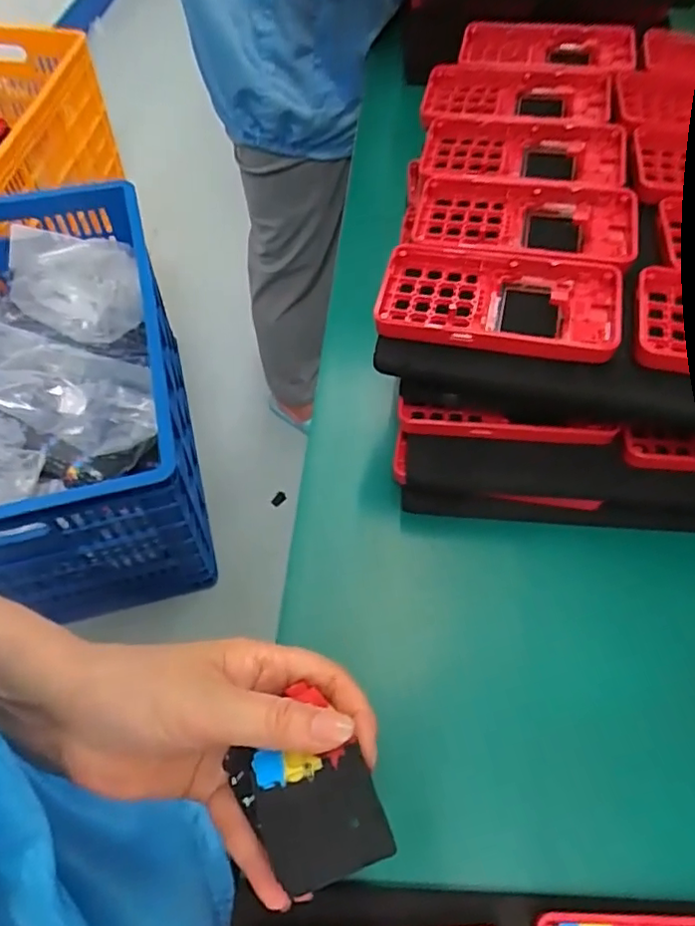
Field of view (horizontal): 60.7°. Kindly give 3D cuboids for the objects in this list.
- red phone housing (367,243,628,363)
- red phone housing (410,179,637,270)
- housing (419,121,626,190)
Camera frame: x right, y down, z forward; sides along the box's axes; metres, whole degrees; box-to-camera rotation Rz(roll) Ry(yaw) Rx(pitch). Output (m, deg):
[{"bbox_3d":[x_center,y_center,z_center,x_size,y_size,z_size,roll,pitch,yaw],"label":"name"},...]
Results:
[{"bbox_3d":[0.081,-0.089,0.322,0.125,0.018,0.067,13,58,8],"label":"red phone housing"},{"bbox_3d":[0.105,-0.145,0.353,0.126,0.011,0.070,12,58,8],"label":"red phone housing"},{"bbox_3d":[0.112,-0.196,0.382,0.124,0.019,0.067,10,58,7],"label":"housing"}]

